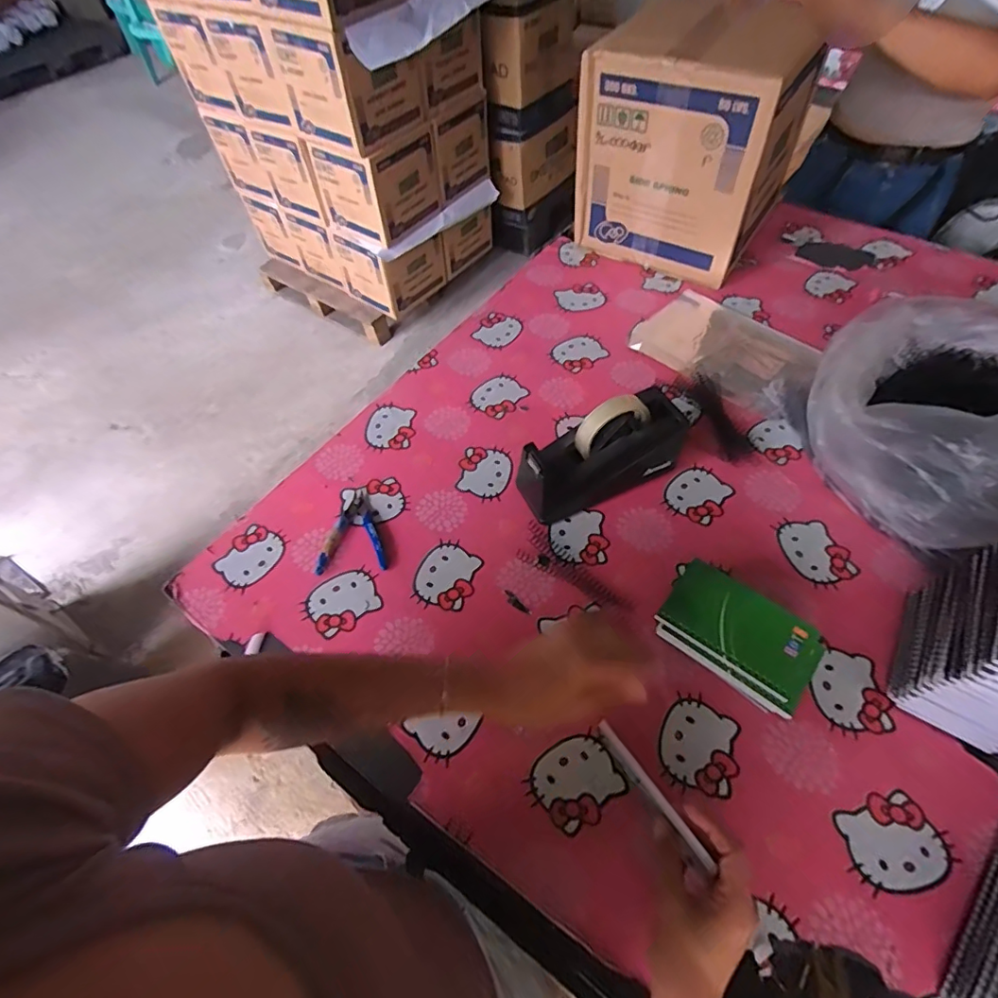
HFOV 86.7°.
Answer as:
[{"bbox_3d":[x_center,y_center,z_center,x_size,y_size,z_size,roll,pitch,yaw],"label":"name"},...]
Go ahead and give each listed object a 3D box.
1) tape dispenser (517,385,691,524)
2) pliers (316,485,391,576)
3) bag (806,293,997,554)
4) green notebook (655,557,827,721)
[{"bbox_3d":[0.127,-0.064,0.655,0.205,0.120,0.088,-22,57,-11],"label":"tape dispenser"},{"bbox_3d":[-0.194,0.047,0.663,0.083,0.009,0.122,-20,57,-11],"label":"pliers"},{"bbox_3d":[0.539,-0.120,0.639,0.332,0.169,0.267,-40,63,-22],"label":"bag"},{"bbox_3d":[0.230,0.129,0.507,0.138,0.029,0.088,35,64,24],"label":"green notebook"}]

